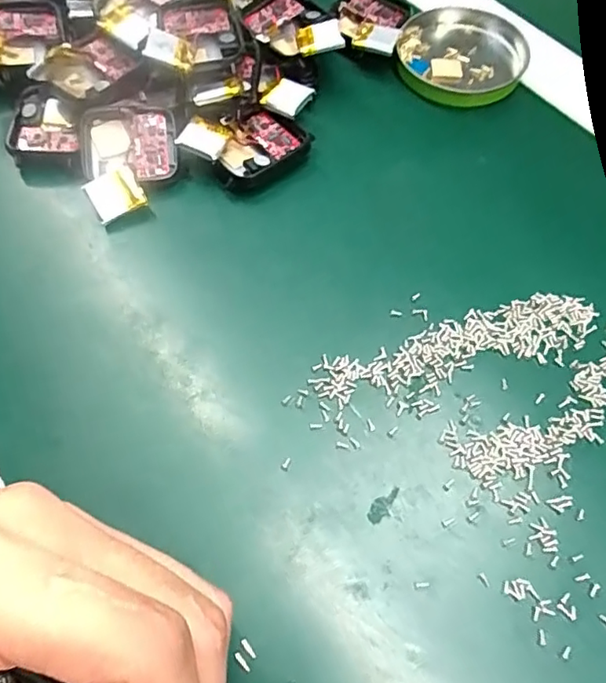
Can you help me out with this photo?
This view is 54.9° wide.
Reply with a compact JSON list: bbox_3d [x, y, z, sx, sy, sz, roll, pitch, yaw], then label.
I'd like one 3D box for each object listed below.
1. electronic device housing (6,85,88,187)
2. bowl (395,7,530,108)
[{"bbox_3d":[-0.117,-0.096,0.270,0.030,0.015,0.049,-8,62,-5],"label":"electronic device housing"},{"bbox_3d":[0.082,-0.147,0.301,0.064,0.010,0.062,0,62,0],"label":"bowl"}]

